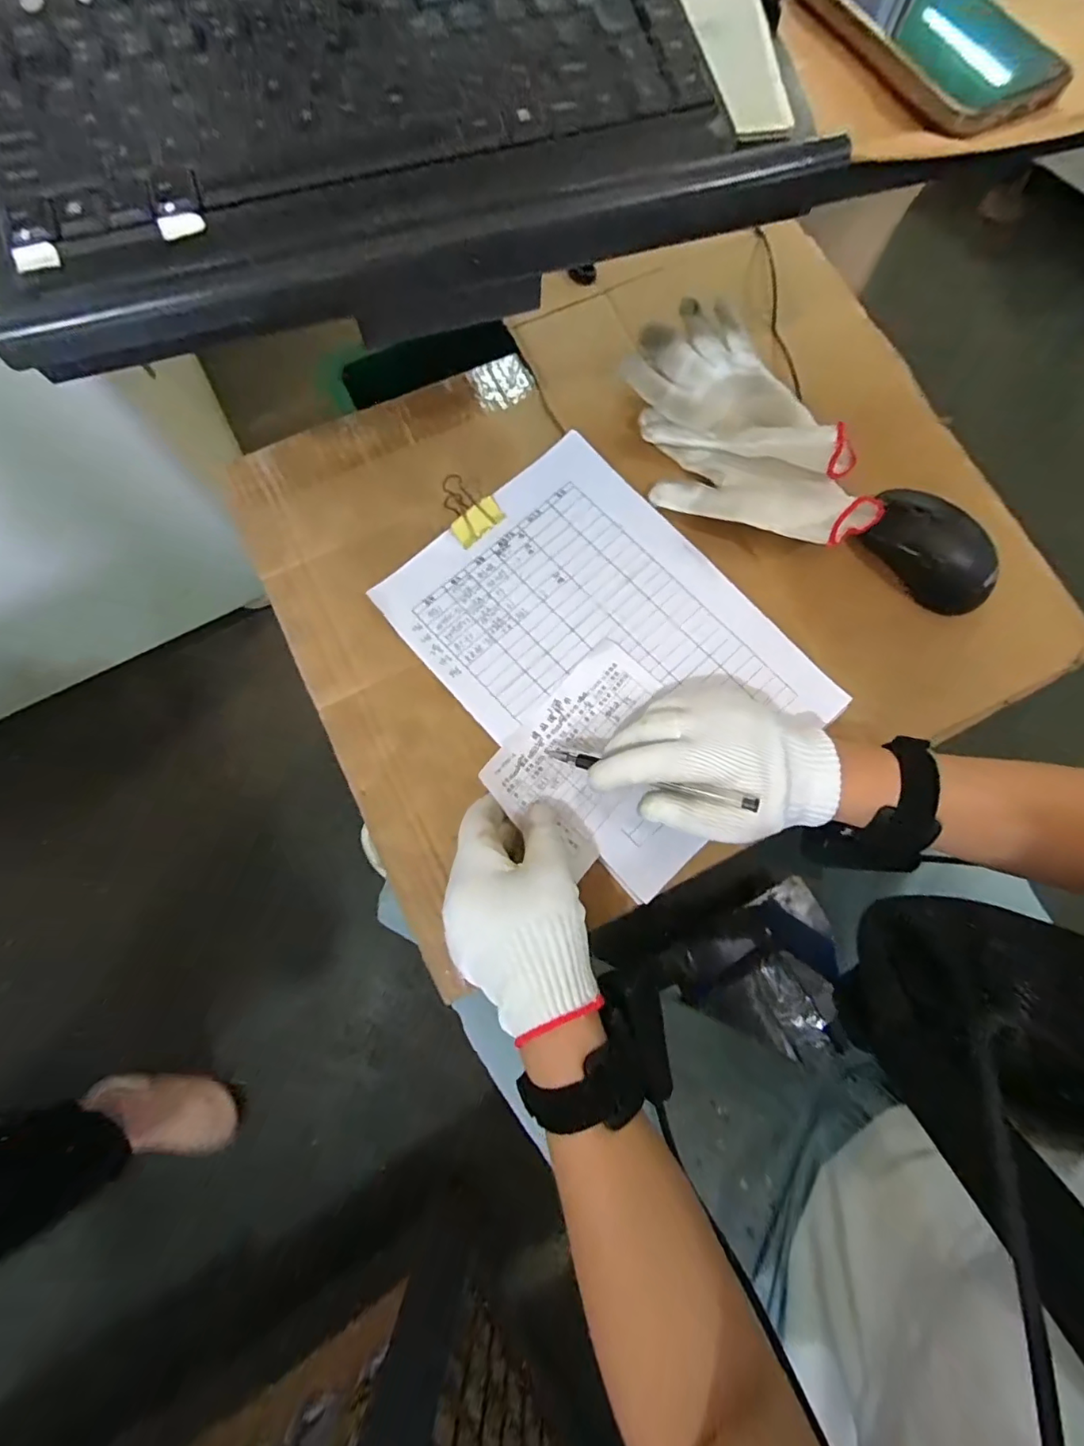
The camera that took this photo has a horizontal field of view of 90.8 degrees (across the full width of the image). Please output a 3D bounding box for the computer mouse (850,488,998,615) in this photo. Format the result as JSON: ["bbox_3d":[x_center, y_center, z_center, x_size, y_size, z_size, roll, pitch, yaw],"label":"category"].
[{"bbox_3d":[0.294,-0.129,0.412,0.102,0.045,0.055,40,82,7],"label":"computer mouse"}]

